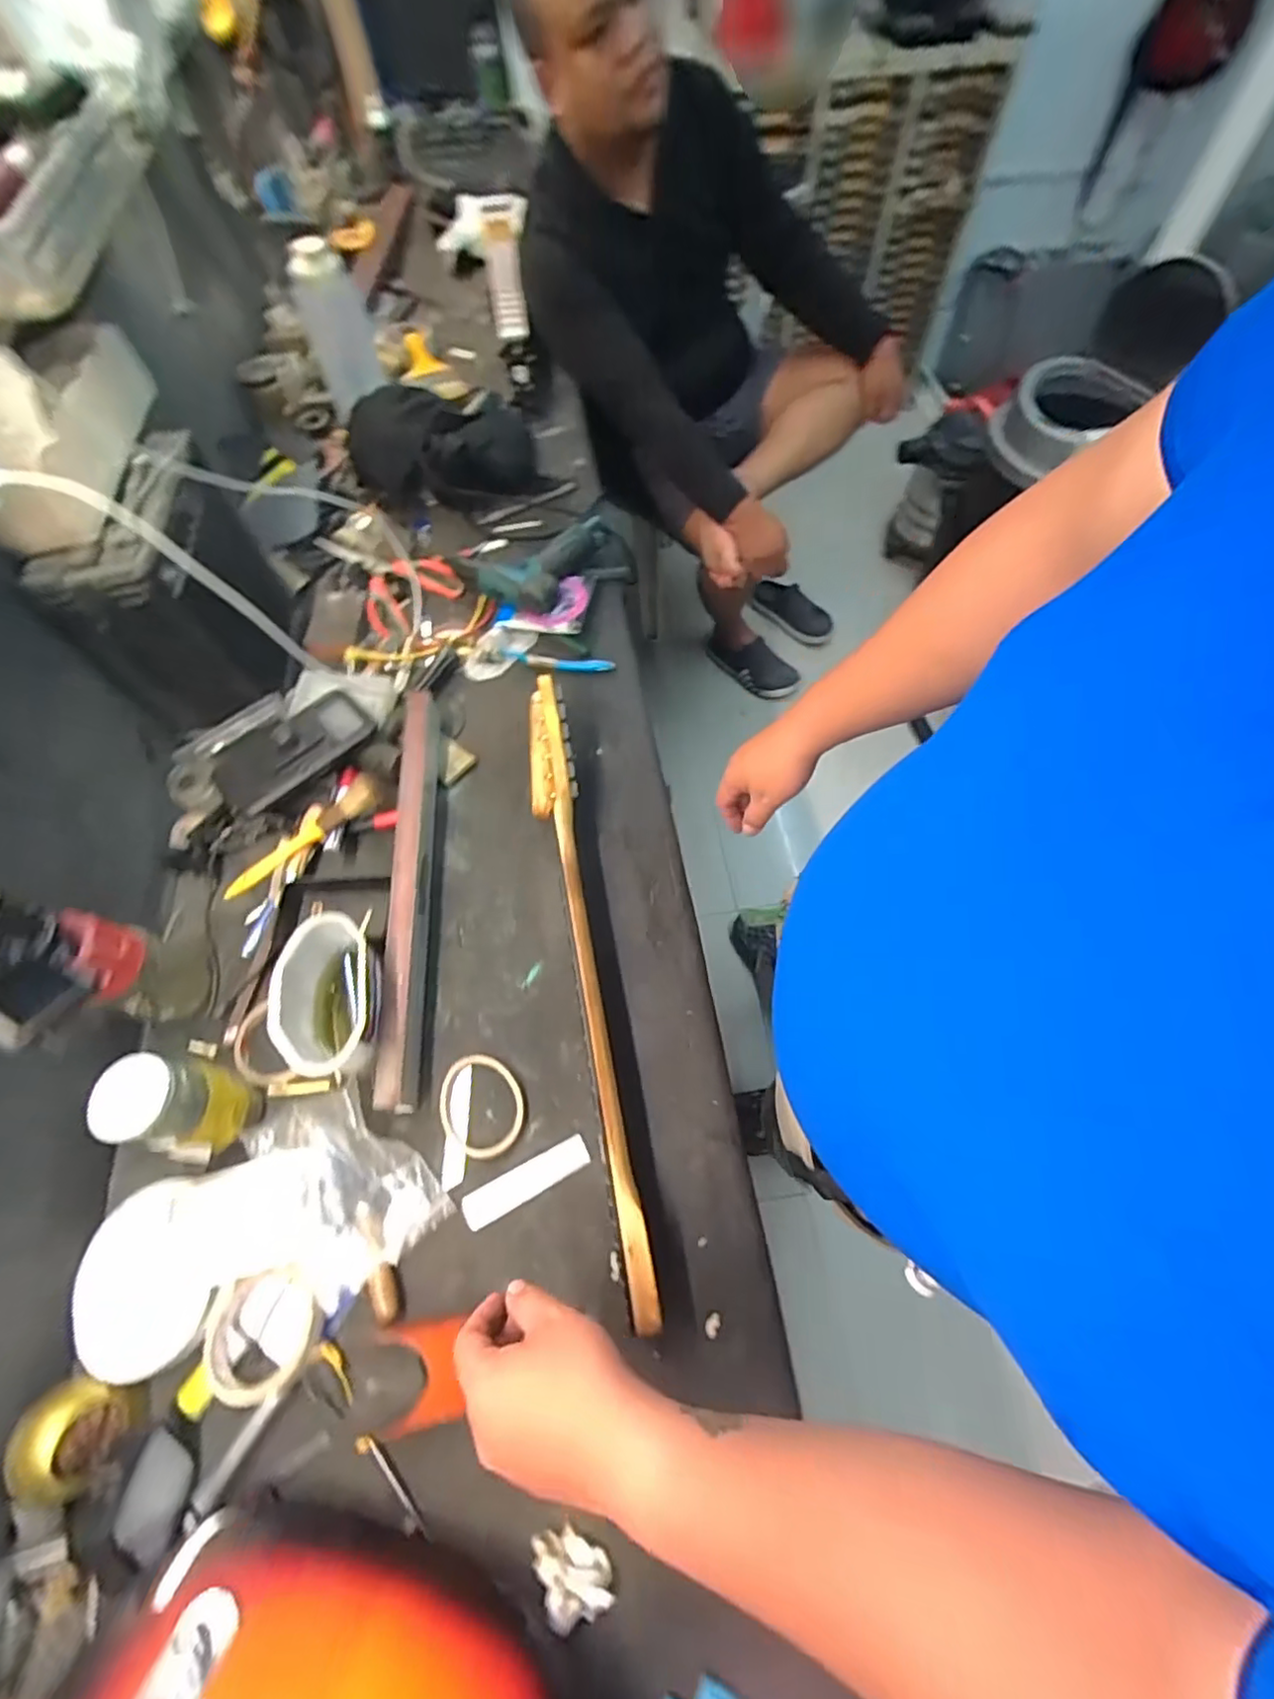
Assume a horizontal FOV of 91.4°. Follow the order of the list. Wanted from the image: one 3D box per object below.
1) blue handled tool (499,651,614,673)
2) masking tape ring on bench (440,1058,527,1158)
[{"bbox_3d":[-0.109,-0.258,0.854,0.156,0.015,0.018,12,64,7],"label":"blue handled tool"},{"bbox_3d":[-0.150,0.245,0.597,0.076,0.008,0.091,-40,69,-17],"label":"masking tape ring on bench"}]

